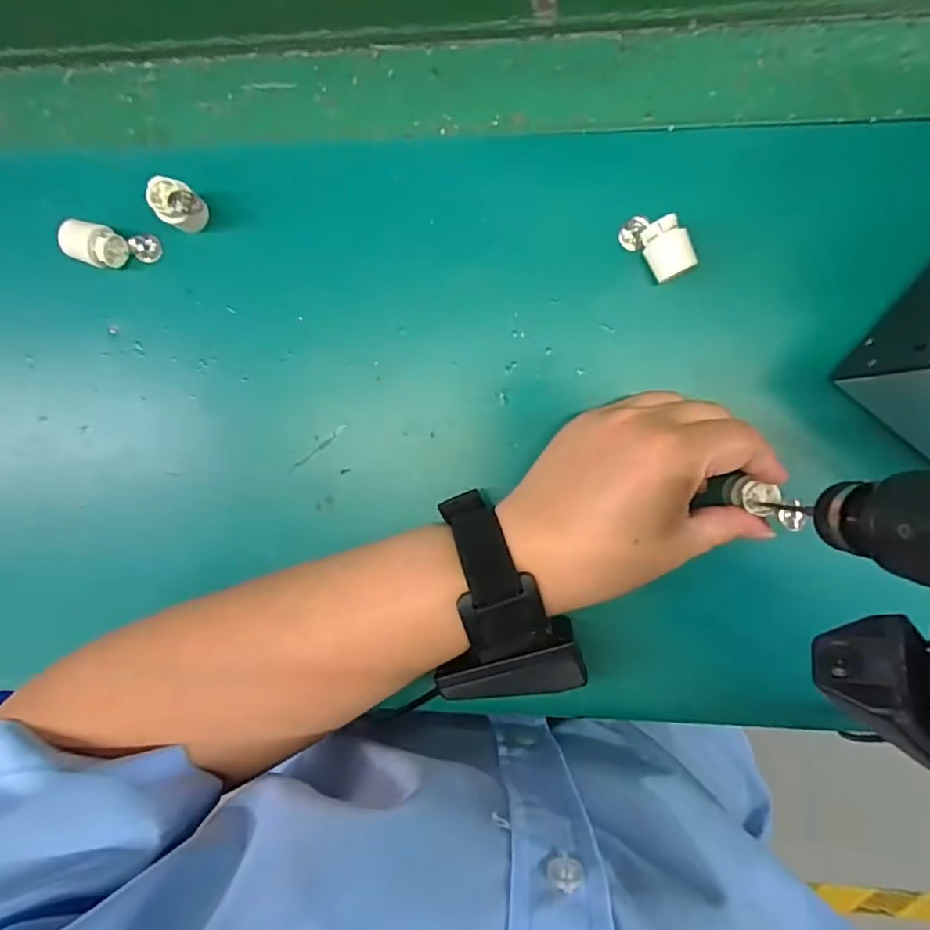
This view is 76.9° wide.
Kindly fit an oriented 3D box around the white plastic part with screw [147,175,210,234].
[{"bbox_3d":[-0.147,-0.133,0.306,0.022,0.030,0.020,0,91,5],"label":"white plastic part with screw"}]

